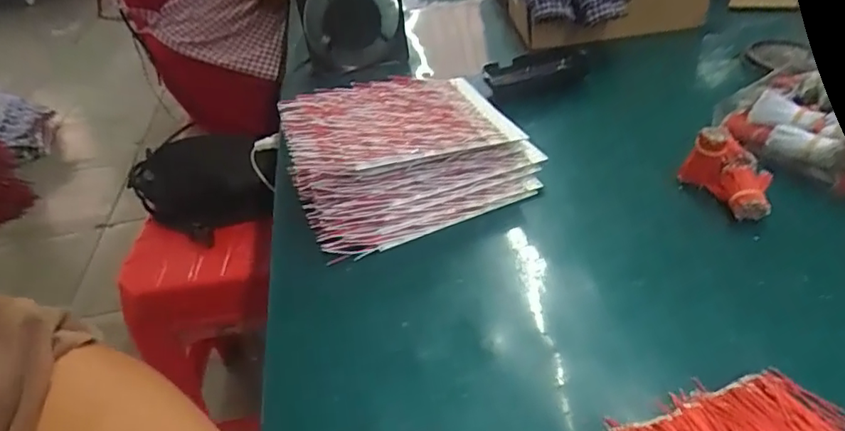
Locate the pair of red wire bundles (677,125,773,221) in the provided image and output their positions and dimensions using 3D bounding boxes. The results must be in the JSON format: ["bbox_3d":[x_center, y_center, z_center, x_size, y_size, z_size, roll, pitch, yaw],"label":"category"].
[{"bbox_3d":[0.227,-0.029,0.423,0.060,0.052,0.049,13,42,24],"label":"pair of red wire bundles"}]

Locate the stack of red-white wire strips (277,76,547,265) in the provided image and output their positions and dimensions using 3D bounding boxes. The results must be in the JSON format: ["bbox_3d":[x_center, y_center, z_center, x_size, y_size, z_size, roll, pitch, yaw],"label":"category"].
[{"bbox_3d":[-0.013,-0.056,0.496,0.198,0.078,0.157,-19,39,-14],"label":"stack of red-white wire strips"}]

